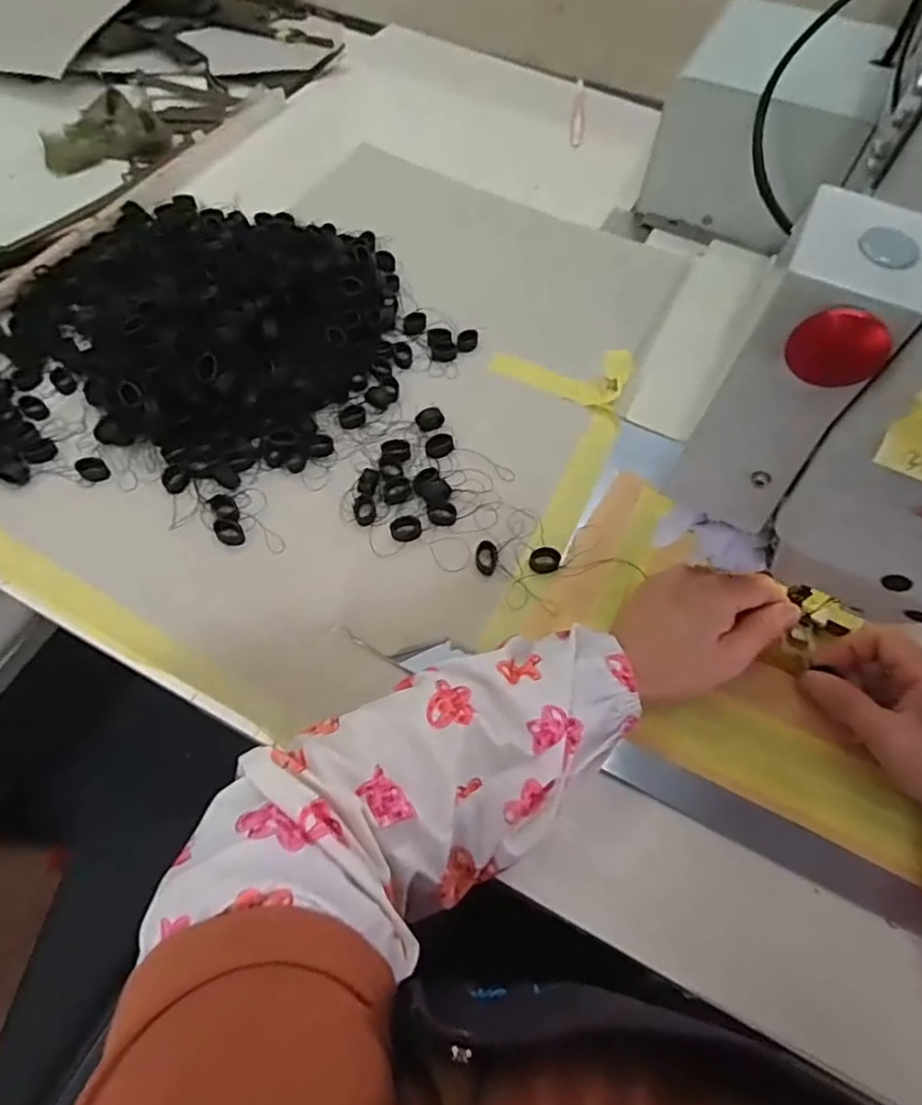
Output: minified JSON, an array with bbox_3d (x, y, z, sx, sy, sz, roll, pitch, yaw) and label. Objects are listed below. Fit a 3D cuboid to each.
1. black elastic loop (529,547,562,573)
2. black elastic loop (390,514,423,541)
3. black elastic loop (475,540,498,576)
[{"bbox_3d":[0.056,0.004,0.408,0.020,0.006,0.017,16,64,6],"label":"black elastic loop"},{"bbox_3d":[-0.037,-0.016,0.413,0.020,0.011,0.014,-21,66,-12],"label":"black elastic loop"},{"bbox_3d":[0.017,0.003,0.406,0.015,0.007,0.022,7,63,1],"label":"black elastic loop"}]

